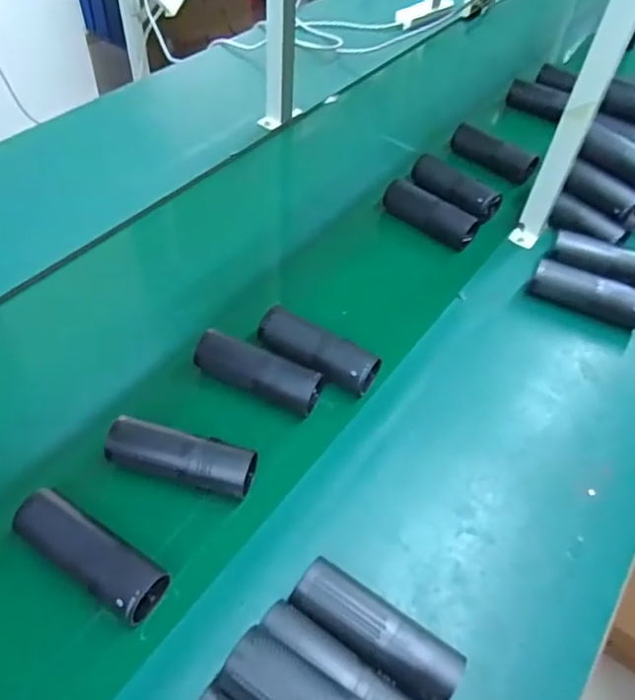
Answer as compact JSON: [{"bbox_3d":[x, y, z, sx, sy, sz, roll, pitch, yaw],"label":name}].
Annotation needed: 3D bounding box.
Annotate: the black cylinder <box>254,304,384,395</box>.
[{"bbox_3d":[-0.003,0.008,0.753,0.175,0.057,0.067,27,54,16],"label":"black cylinder"}]

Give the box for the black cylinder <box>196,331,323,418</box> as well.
[{"bbox_3d":[-0.074,0.027,0.713,0.165,0.057,0.044,24,51,2],"label":"black cylinder"}]

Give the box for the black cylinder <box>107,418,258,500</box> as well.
[{"bbox_3d":[-0.158,0.115,0.635,0.172,0.057,0.053,13,51,4],"label":"black cylinder"}]

